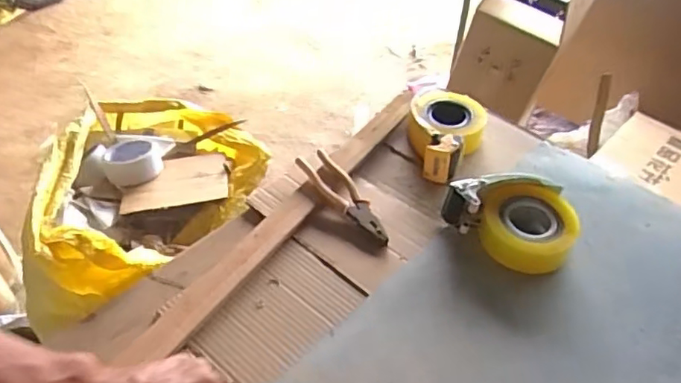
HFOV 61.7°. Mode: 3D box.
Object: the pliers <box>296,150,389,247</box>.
[{"bbox_3d":[0.009,0.007,0.834,0.055,0.029,0.196,-26,49,-28],"label":"pliers"}]

